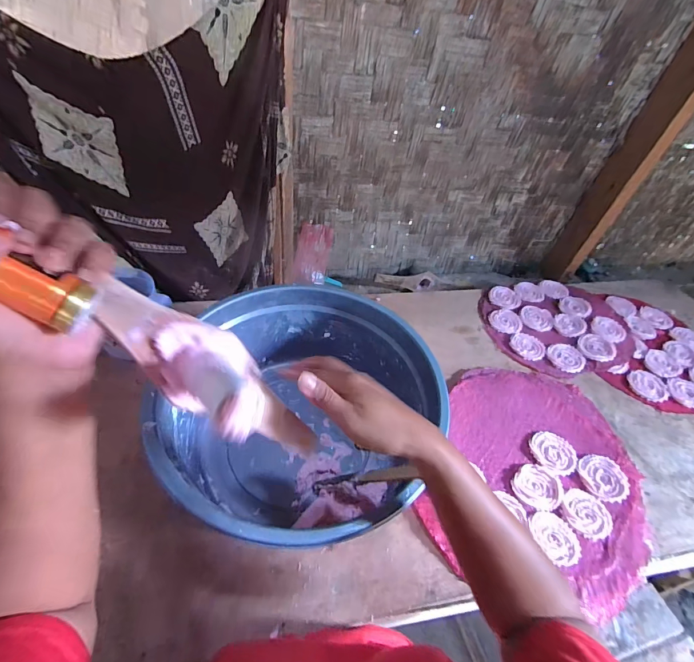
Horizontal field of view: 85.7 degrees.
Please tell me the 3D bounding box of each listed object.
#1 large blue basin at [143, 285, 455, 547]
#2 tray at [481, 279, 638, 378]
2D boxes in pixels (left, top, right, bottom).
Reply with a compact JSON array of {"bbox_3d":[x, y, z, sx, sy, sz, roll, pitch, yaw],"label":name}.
[{"bbox_3d":[-0.056,0.136,0.589,0.374,0.180,0.398,4,46,-4],"label":"large blue basin"},{"bbox_3d":[0.512,-0.022,0.915,0.336,0.030,0.288,-4,47,-11],"label":"tray"}]

